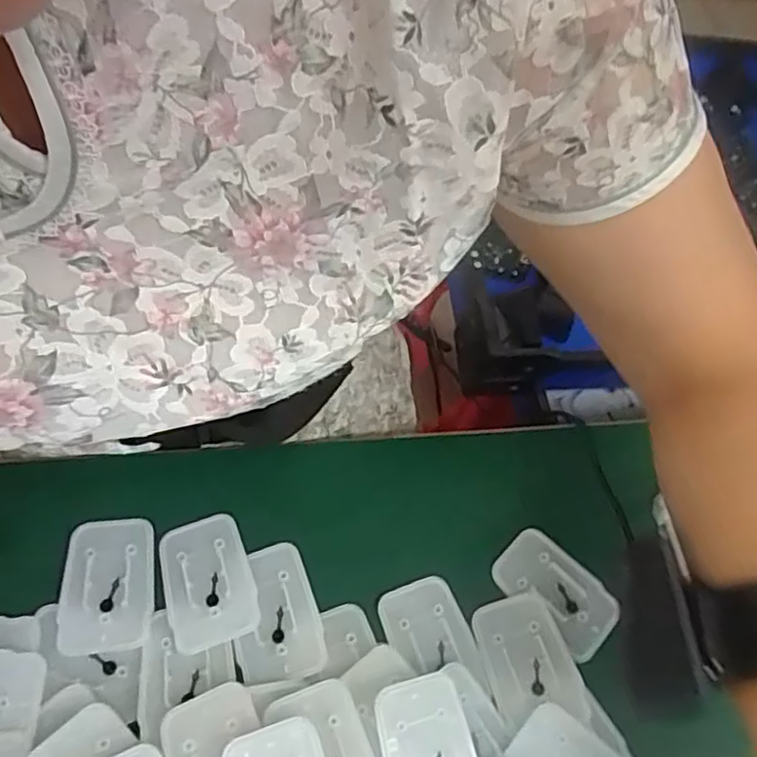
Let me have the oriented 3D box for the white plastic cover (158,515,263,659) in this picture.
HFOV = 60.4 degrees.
[{"bbox_3d":[-0.091,0.106,0.345,0.045,0.005,0.068,-17,64,-13],"label":"white plastic cover"}]

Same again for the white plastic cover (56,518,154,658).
[{"bbox_3d":[-0.142,0.106,0.340,0.043,0.005,0.068,-5,62,-7],"label":"white plastic cover"}]

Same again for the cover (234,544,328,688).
[{"bbox_3d":[-0.055,0.123,0.342,0.044,0.006,0.067,-14,63,-11],"label":"cover"}]

